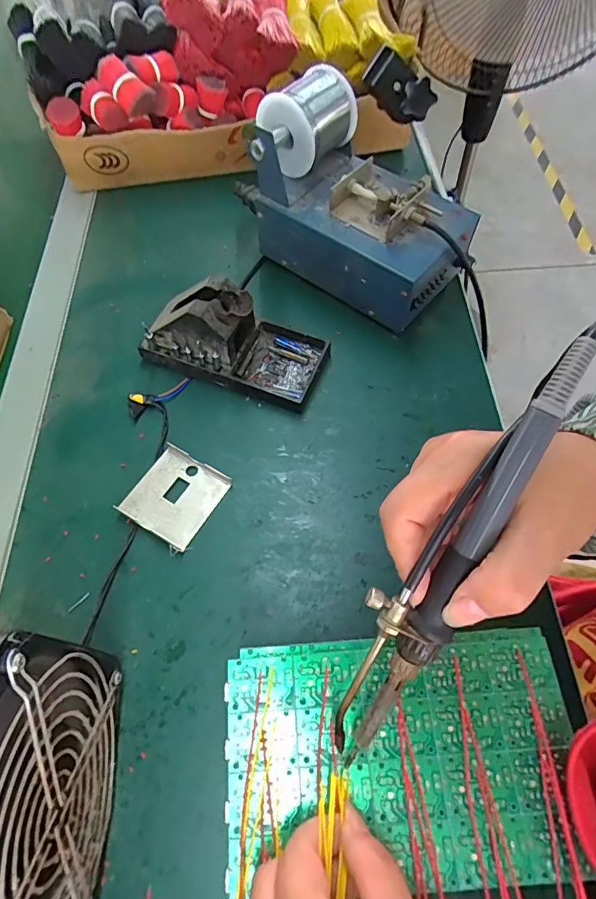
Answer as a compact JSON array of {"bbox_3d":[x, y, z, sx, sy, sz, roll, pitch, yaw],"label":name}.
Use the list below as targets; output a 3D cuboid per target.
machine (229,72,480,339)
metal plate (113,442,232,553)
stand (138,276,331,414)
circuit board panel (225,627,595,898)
[{"bbox_3d":[0.057,-0.232,0.446,0.218,0.121,0.121,36,69,21],"label":"machine"},{"bbox_3d":[-0.098,0.036,0.380,0.064,0.010,0.069,25,66,16],"label":"metal plate"},{"bbox_3d":[-0.056,-0.104,0.418,0.152,0.070,0.076,19,64,13],"label":"stand"},{"bbox_3d":[0.052,0.152,0.240,0.173,0.011,0.106,-4,61,1],"label":"circuit board panel"}]

